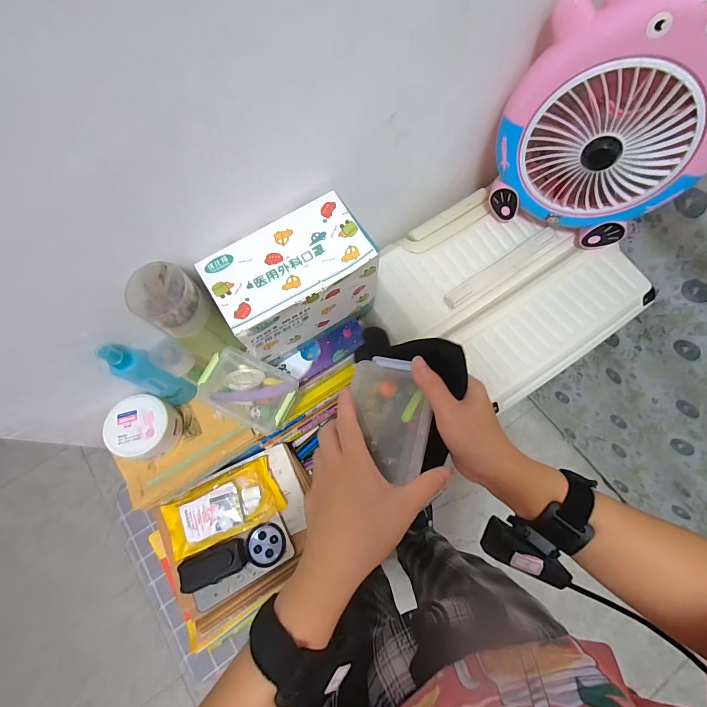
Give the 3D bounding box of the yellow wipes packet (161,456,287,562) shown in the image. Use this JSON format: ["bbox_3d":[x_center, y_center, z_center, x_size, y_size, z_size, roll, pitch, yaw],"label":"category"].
[{"bbox_3d":[-0.223,0.258,0.604,0.192,0.035,0.098,-25,74,-8],"label":"yellow wipes packet"}]

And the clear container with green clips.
[{"bbox_3d":[-0.135,0.049,0.475,0.121,0.036,0.078,24,74,7],"label":"clear container with green clips"}]

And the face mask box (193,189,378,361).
[{"bbox_3d":[-0.068,-0.083,0.471,0.191,0.144,0.112,-29,75,-9],"label":"face mask box"}]

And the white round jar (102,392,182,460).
[{"bbox_3d":[-0.321,0.113,0.555,0.092,0.058,0.092,11,72,3],"label":"white round jar"}]

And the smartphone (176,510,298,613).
[{"bbox_3d":[-0.187,0.339,0.587,0.174,0.016,0.082,-24,89,-13],"label":"smartphone"}]

